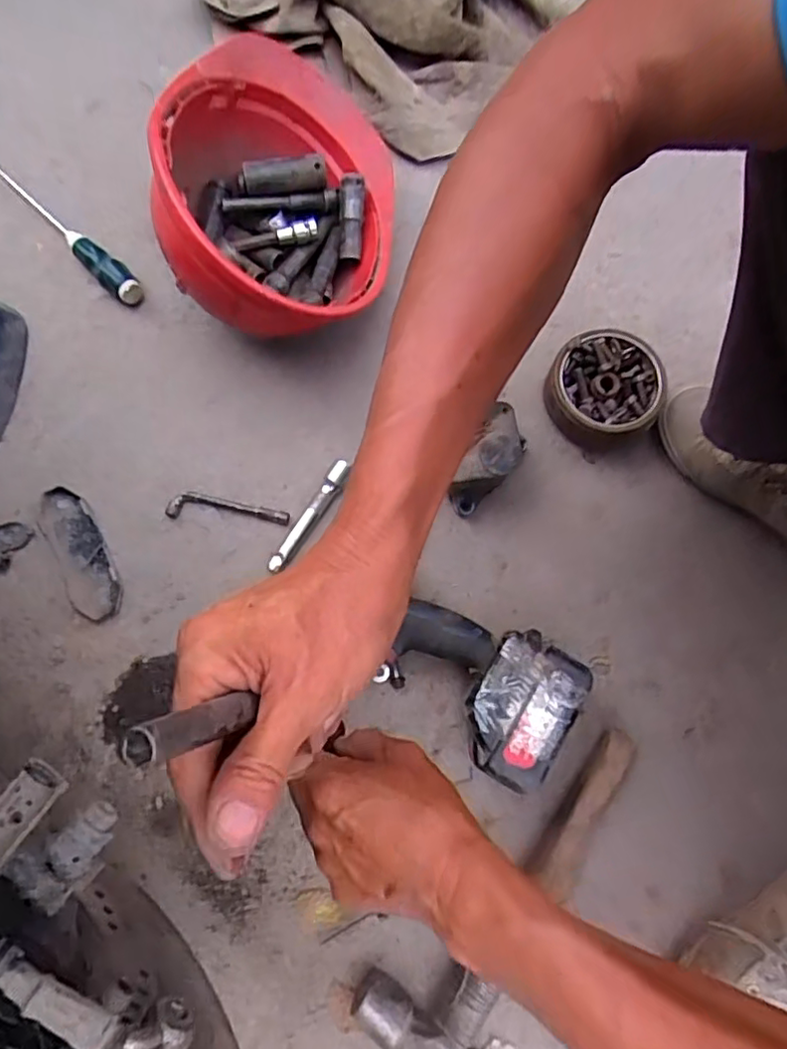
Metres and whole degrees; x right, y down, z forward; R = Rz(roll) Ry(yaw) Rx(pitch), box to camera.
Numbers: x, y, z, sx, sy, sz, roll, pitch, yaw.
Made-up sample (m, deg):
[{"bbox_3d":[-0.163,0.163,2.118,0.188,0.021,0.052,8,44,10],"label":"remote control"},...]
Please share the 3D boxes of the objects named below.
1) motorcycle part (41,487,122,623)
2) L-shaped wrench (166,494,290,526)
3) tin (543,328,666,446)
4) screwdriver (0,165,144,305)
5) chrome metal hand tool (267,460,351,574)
[{"bbox_3d":[-0.298,0.027,0.588,0.047,0.009,0.131,-25,79,-5],"label":"motorcycle part"},{"bbox_3d":[-0.159,-0.012,0.597,0.115,0.010,0.023,7,78,2],"label":"L-shaped wrench"},{"bbox_3d":[0.203,-0.135,0.608,0.105,0.050,0.106,0,78,0],"label":"tin"},{"bbox_3d":[-0.369,-0.339,0.668,0.030,0.028,0.285,-43,81,-8],"label":"screwdriver"},{"bbox_3d":[-0.079,-0.007,0.594,0.021,0.018,0.124,32,80,7],"label":"chrome metal hand tool"}]

